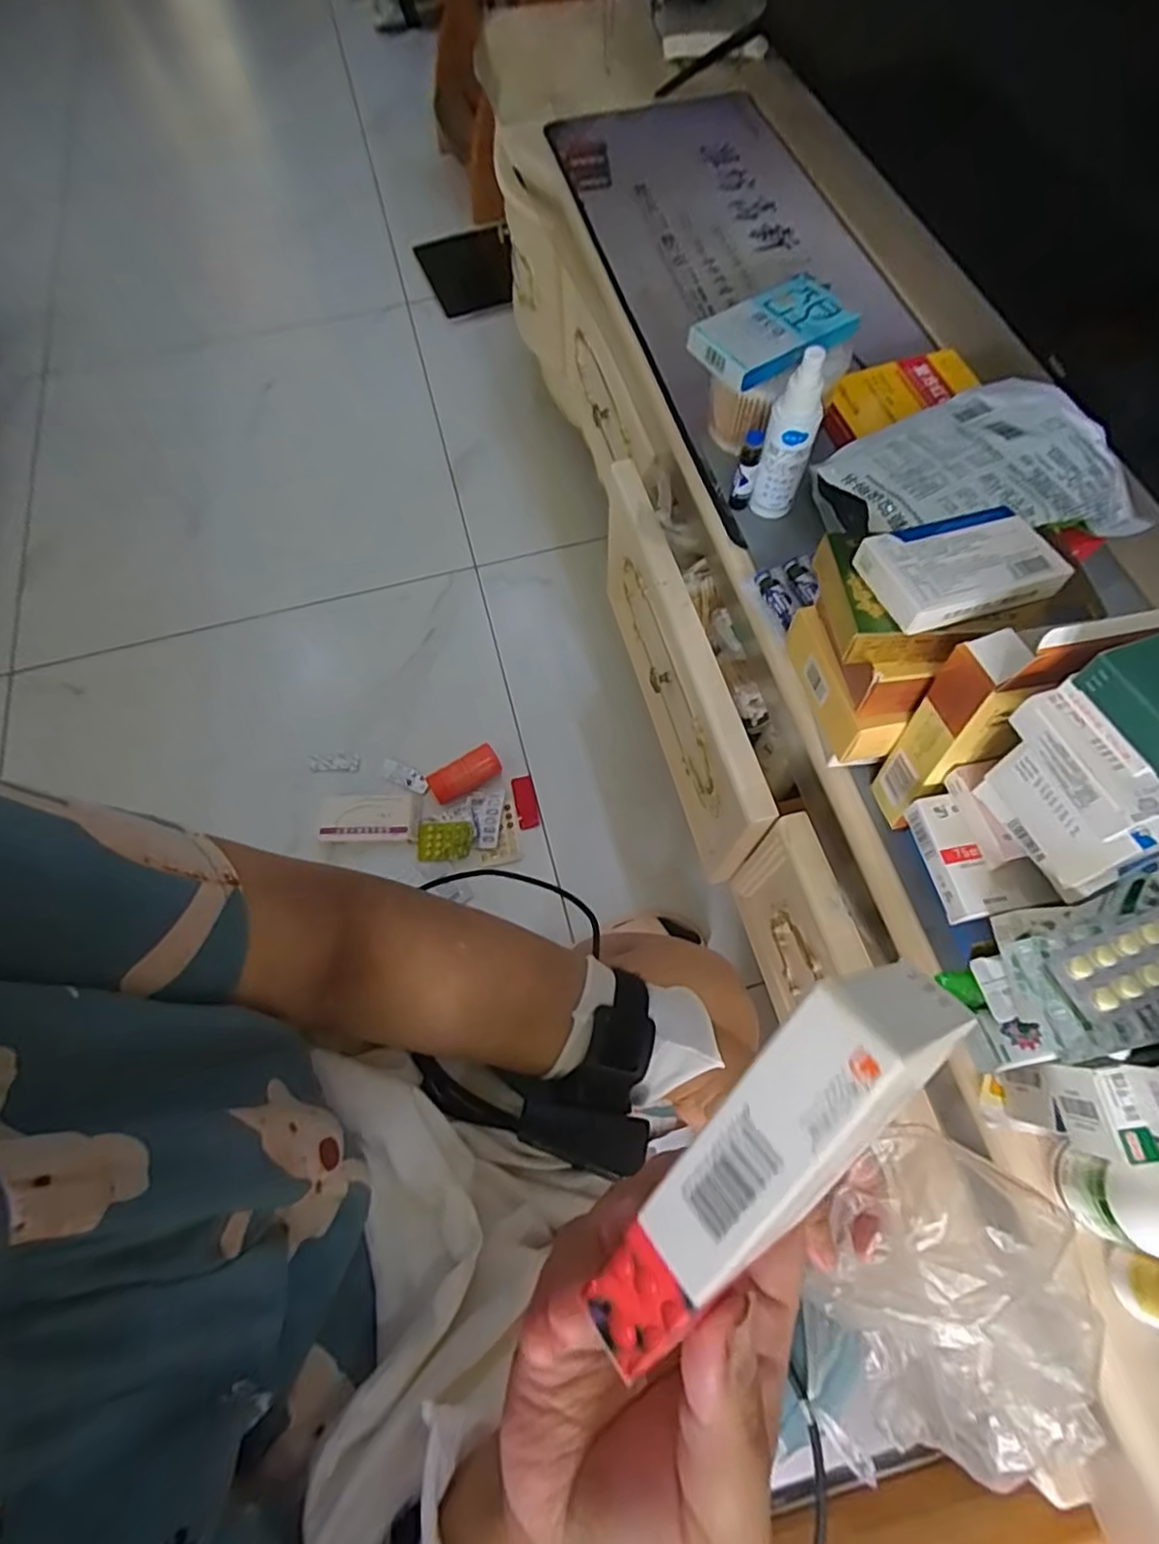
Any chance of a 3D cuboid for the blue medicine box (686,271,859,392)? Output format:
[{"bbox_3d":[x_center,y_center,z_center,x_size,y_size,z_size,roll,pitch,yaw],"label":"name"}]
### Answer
[{"bbox_3d":[0.166,-0.375,0.550,0.132,0.022,0.079,-36,70,-13],"label":"blue medicine box"}]

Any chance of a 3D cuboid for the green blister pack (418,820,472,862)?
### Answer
[{"bbox_3d":[-0.197,0.101,0.944,0.075,0.008,0.055,-5,67,-1],"label":"green blister pack"}]

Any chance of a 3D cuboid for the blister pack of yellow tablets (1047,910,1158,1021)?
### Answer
[{"bbox_3d":[0.279,0.089,0.316,0.093,0.010,0.032,-18,68,-6],"label":"blister pack of yellow tablets"}]

